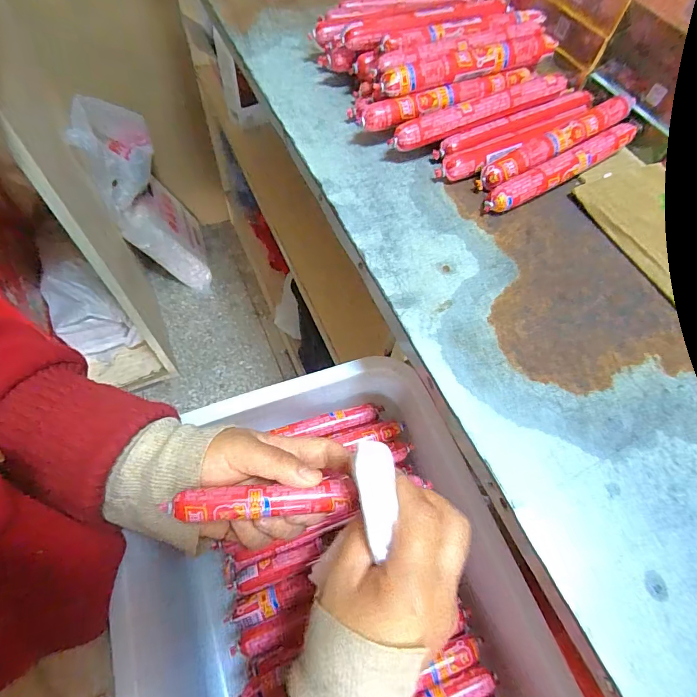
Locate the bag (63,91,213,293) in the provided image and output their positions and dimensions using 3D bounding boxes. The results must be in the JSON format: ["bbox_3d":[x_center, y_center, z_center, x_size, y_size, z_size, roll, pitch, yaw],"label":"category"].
[{"bbox_3d":[-0.497,-0.370,1.025,0.159,0.501,0.236,-17,64,-14],"label":"bag"}]

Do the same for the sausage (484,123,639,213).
[{"bbox_3d":[0.170,-0.141,0.320,0.163,0.022,0.019,-29,66,-18],"label":"sausage"}]

